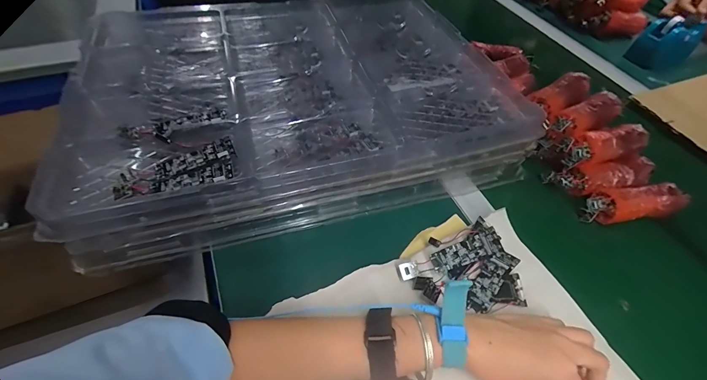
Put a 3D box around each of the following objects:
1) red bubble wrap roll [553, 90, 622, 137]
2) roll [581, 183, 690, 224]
[{"bbox_3d":[0.324,-0.104,0.464,0.109,0.033,0.043,-26,58,-21],"label":"red bubble wrap roll"},{"bbox_3d":[0.353,0.013,0.420,0.120,0.040,0.041,-11,53,5],"label":"roll"}]

